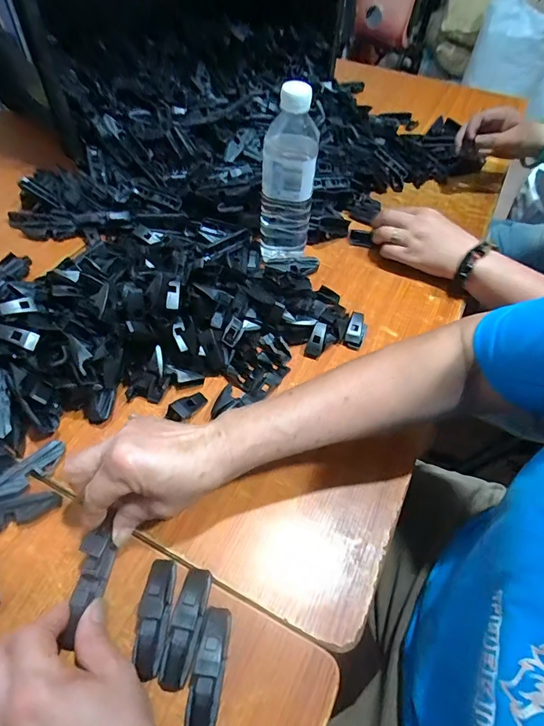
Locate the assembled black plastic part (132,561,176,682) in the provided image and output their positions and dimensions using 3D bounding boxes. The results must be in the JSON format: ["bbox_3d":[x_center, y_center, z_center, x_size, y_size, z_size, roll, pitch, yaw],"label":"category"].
[{"bbox_3d":[-0.087,0.186,0.313,0.020,0.025,0.075,1,53,-1],"label":"assembled black plastic part"}]

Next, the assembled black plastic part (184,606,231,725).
[{"bbox_3d":[-0.044,0.215,0.294,0.021,0.026,0.077,8,53,4],"label":"assembled black plastic part"}]

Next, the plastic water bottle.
[{"bbox_3d":[0.020,-0.223,0.510,0.064,0.188,0.058,3,53,0],"label":"plastic water bottle"}]

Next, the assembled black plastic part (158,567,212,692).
[{"bbox_3d":[-0.063,0.192,0.309,0.020,0.024,0.077,11,53,6],"label":"assembled black plastic part"}]

